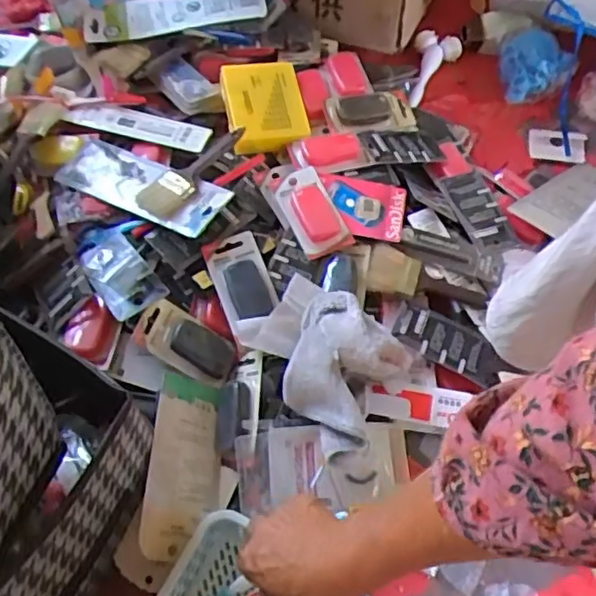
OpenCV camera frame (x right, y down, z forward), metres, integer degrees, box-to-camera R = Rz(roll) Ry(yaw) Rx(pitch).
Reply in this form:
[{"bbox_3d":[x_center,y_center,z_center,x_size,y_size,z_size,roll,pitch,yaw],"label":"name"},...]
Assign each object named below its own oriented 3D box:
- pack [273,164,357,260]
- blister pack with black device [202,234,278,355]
[{"bbox_3d":[0.013,-0.096,0.689,0.054,0.019,0.108,-22,65,-8],"label":"pack"},{"bbox_3d":[-0.056,-0.015,0.648,0.056,0.022,0.111,-20,64,-7],"label":"blister pack with black device"}]

